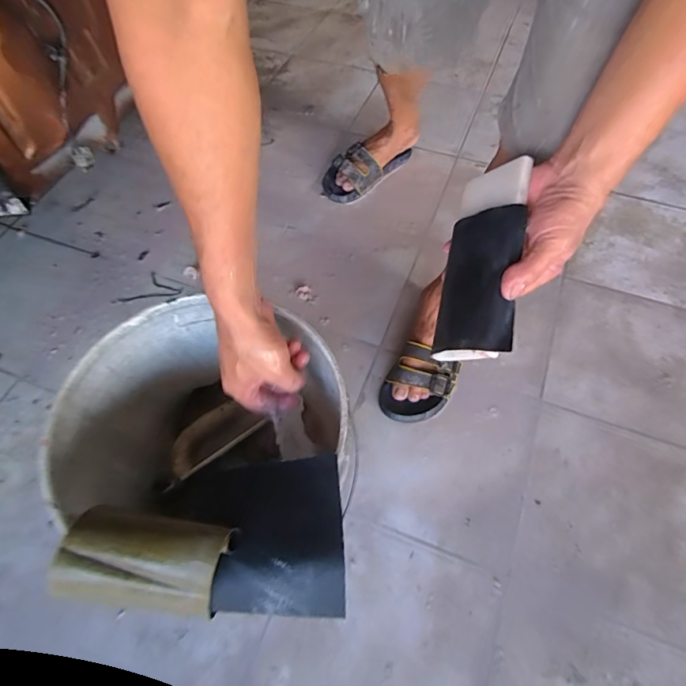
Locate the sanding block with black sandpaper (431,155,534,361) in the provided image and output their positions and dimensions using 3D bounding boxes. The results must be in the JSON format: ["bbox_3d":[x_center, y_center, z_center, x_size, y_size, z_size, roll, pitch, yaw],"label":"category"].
[{"bbox_3d":[0.128,-0.079,0.432,0.077,0.016,0.192,-3,70,49],"label":"sanding block with black sandpaper"}]

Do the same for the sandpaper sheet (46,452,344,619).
[{"bbox_3d":[-0.124,0.172,0.401,0.241,0.047,0.123,-3,59,-2],"label":"sandpaper sheet"}]

